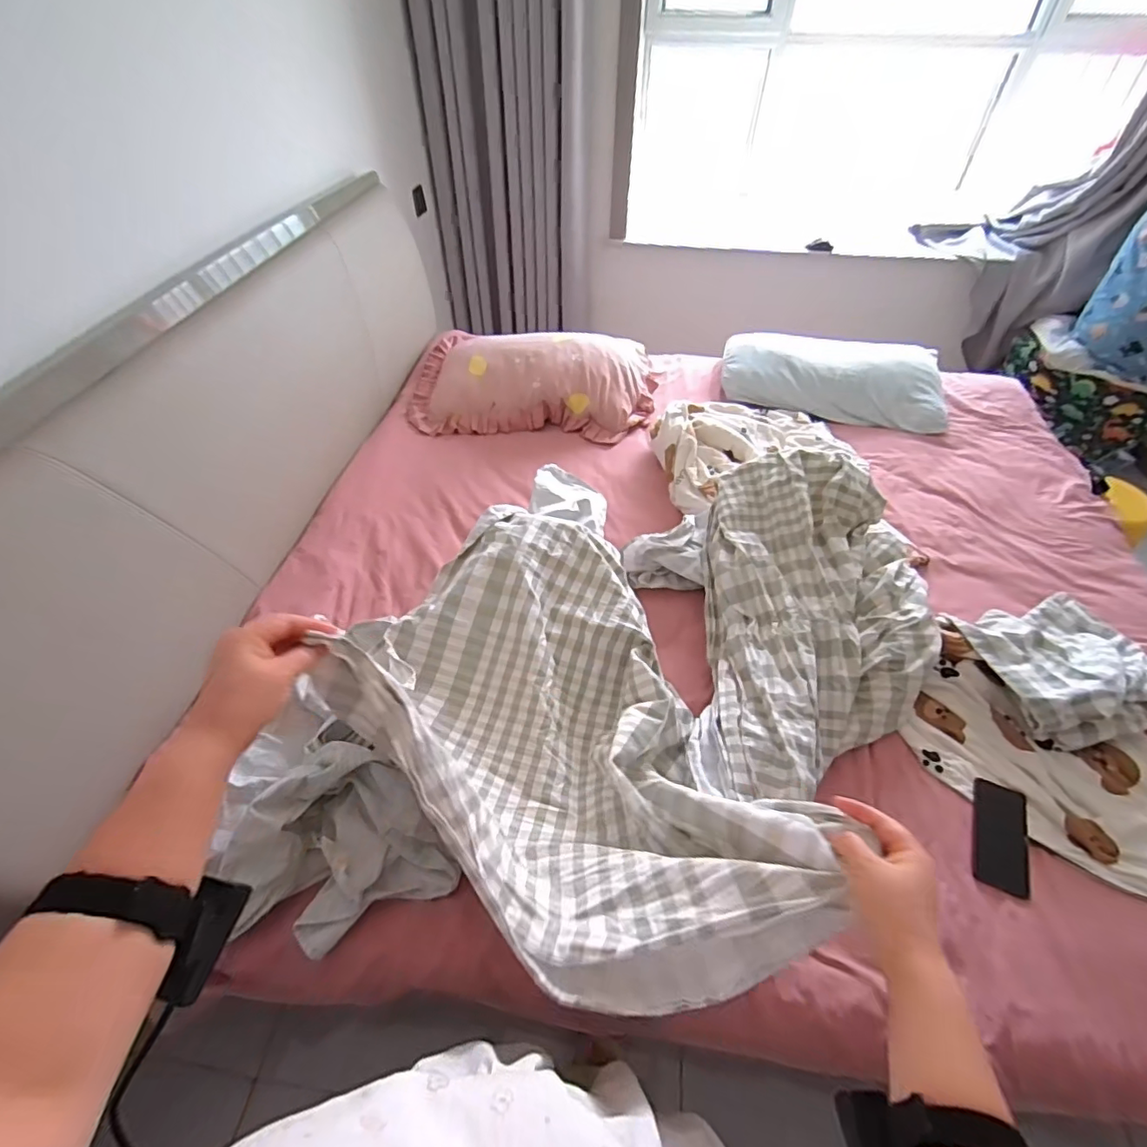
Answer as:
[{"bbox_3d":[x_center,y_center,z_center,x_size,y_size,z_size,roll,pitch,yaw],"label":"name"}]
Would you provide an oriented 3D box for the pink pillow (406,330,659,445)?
[{"bbox_3d":[-0.113,-0.586,1.597,0.699,0.145,0.489,7,47,4],"label":"pink pillow"}]

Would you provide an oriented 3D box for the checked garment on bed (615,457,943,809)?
[{"bbox_3d":[0.406,0.063,1.002,0.511,0.207,0.637,-5,48,-4],"label":"checked garment on bed"}]

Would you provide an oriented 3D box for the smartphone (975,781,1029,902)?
[{"bbox_3d":[0.654,0.401,0.841,0.073,0.008,0.154,14,59,21],"label":"smartphone"}]

